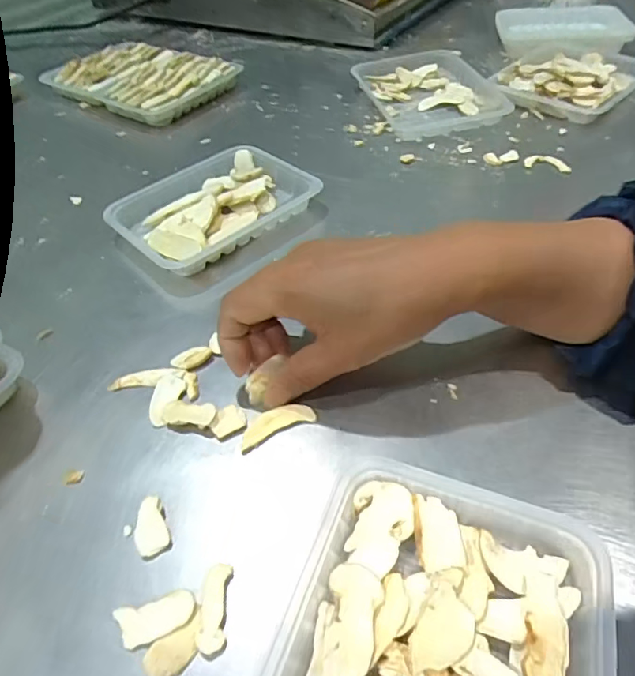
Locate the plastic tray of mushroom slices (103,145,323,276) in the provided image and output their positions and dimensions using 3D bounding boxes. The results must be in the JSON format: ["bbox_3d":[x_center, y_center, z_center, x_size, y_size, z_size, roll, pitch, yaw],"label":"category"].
[{"bbox_3d":[-0.095,-0.119,0.451,0.161,0.027,0.129,-32,52,-23],"label":"plastic tray of mushroom slices"}]

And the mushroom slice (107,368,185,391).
[{"bbox_3d":[-0.112,0.027,0.332,0.049,0.008,0.013,-3,47,2],"label":"mushroom slice"}]

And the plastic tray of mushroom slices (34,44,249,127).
[{"bbox_3d":[-0.237,-0.347,0.670,0.236,0.032,0.160,26,54,26],"label":"plastic tray of mushroom slices"}]

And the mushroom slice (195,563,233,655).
[{"bbox_3d":[-0.048,0.124,0.233,0.013,0.006,0.039,-3,47,2],"label":"mushroom slice"}]

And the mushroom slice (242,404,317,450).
[{"bbox_3d":[-0.025,0.050,0.301,0.046,0.005,0.017,-21,49,-14],"label":"mushroom slice"}]

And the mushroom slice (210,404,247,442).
[{"bbox_3d":[-0.054,0.051,0.304,0.021,0.004,0.019,-30,52,-22],"label":"mushroom slice"}]

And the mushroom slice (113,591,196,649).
[{"bbox_3d":[-0.074,0.130,0.231,0.035,0.005,0.018,-12,47,-7],"label":"mushroom slice"}]

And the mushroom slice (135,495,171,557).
[{"bbox_3d":[-0.088,0.099,0.263,0.016,0.005,0.030,-23,49,-16],"label":"mushroom slice"}]

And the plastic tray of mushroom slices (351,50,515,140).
[{"bbox_3d":[0.131,-0.289,0.588,0.138,0.024,0.182,-11,47,-6],"label":"plastic tray of mushroom slices"}]

